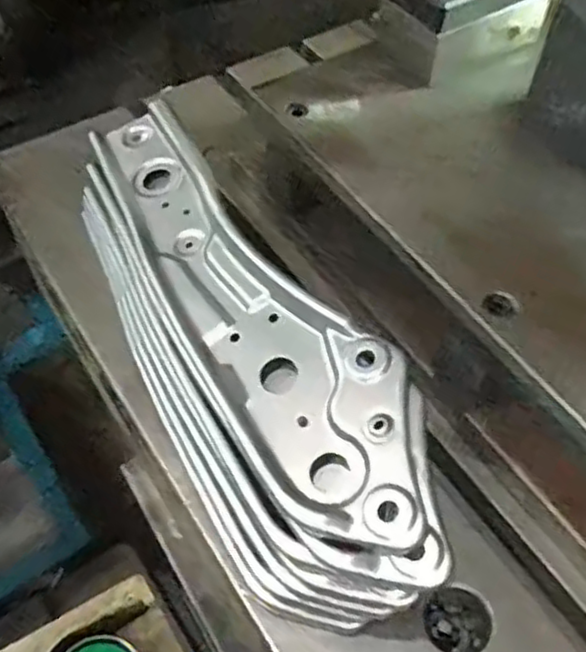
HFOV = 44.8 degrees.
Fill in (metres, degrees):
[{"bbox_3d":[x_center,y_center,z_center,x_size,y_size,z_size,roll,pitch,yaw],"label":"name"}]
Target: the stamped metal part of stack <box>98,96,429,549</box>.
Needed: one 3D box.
[{"bbox_3d":[-0.040,-0.030,0.512,0.111,0.035,0.438,-23,57,-17],"label":"stamped metal part of stack"}]

